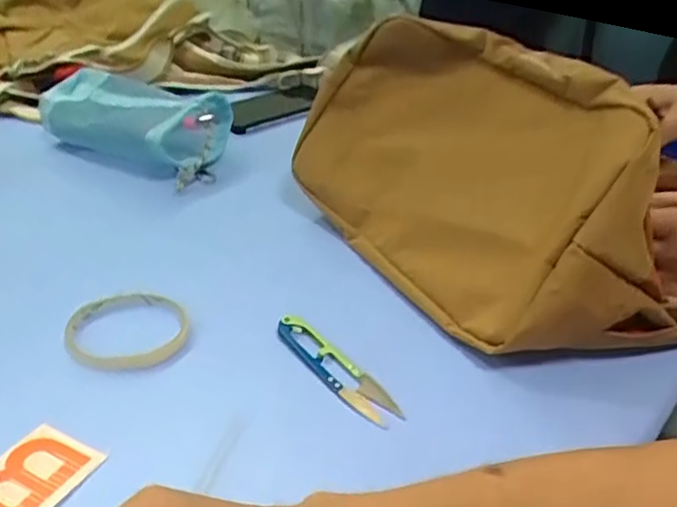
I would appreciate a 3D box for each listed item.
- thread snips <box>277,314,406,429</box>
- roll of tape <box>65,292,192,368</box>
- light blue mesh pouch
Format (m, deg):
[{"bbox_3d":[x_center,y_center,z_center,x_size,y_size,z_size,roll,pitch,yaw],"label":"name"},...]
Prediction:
[{"bbox_3d":[-0.002,0.082,0.440,0.027,0.015,0.114,-32,51,-27],"label":"thread snips"},{"bbox_3d":[-0.156,0.056,0.465,0.086,0.009,0.078,15,37,15],"label":"roll of tape"},{"bbox_3d":[-0.233,-0.154,0.721,0.240,0.069,0.119,18,38,26],"label":"light blue mesh pouch"}]

